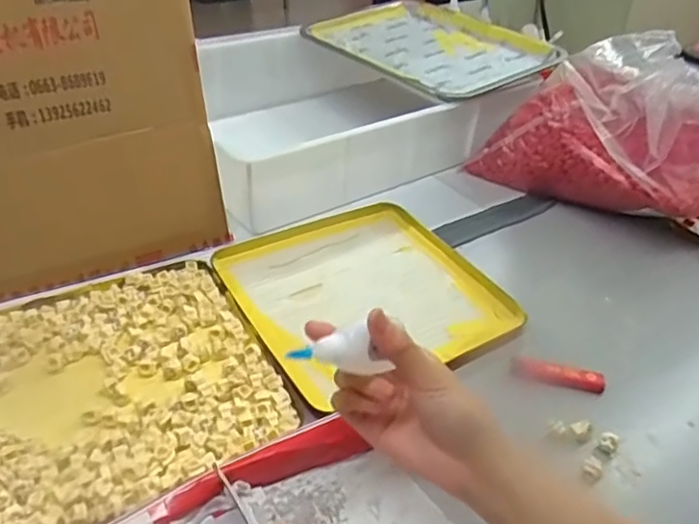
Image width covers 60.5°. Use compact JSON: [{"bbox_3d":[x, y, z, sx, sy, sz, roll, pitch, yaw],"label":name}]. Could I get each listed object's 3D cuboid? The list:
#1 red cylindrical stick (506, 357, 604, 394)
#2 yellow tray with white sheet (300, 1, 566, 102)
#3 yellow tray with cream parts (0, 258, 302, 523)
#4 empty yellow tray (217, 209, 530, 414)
[{"bbox_3d":[0.184,0.098,0.531,0.079,0.016,0.016,12,38,11],"label":"red cylindrical stick"},{"bbox_3d":[0.113,-0.339,0.929,0.271,0.038,0.381,-23,44,-31],"label":"yellow tray with white sheet"},{"bbox_3d":[-0.189,0.092,0.484,0.233,0.022,0.236,-19,42,-27],"label":"yellow tray with cream parts"},{"bbox_3d":[0.008,0.024,0.609,0.234,0.027,0.249,-19,42,-27],"label":"empty yellow tray"}]

